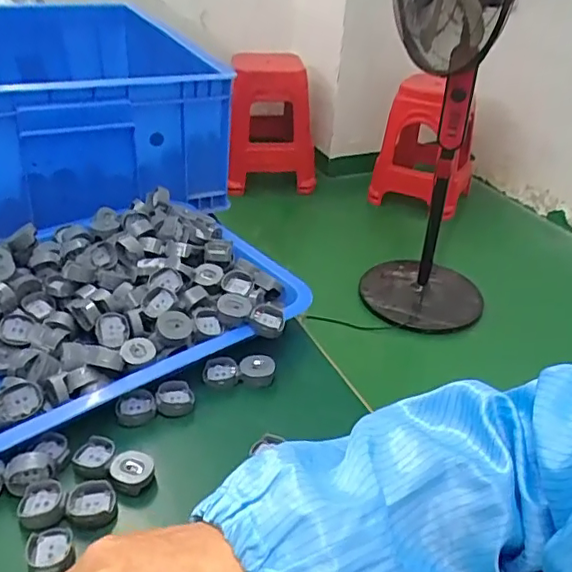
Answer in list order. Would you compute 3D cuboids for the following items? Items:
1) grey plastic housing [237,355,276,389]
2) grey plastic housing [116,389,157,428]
[{"bbox_3d":[-0.024,0.071,0.473,0.029,0.015,0.023,2,33,-3],"label":"grey plastic housing"},{"bbox_3d":[-0.114,0.092,0.432,0.029,0.016,0.024,-6,35,-15],"label":"grey plastic housing"}]

